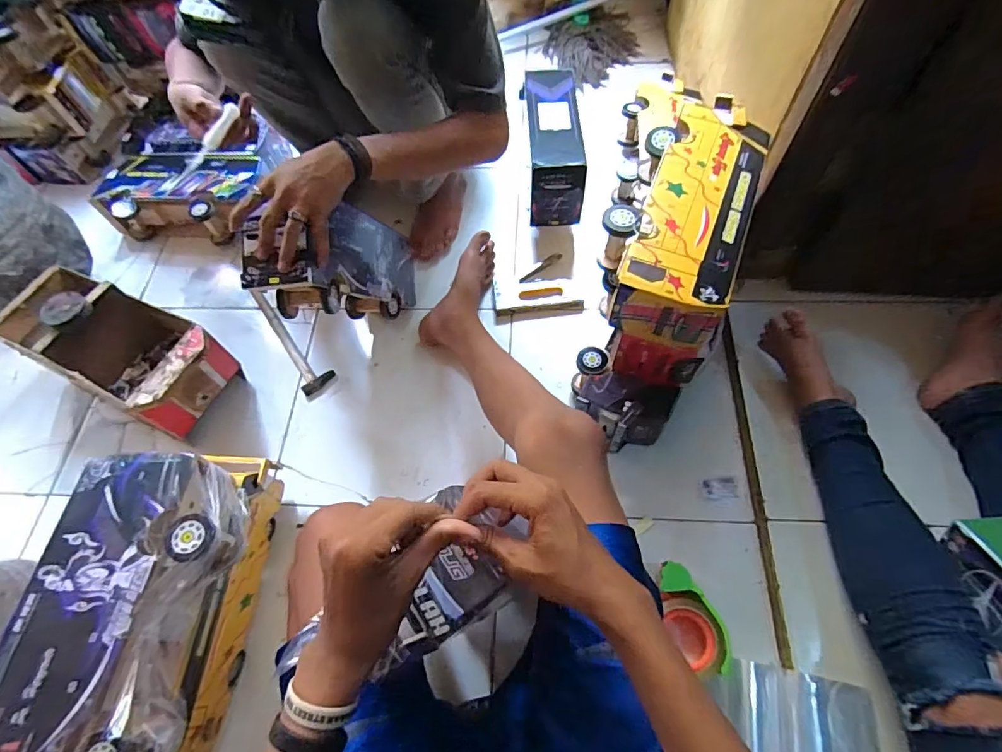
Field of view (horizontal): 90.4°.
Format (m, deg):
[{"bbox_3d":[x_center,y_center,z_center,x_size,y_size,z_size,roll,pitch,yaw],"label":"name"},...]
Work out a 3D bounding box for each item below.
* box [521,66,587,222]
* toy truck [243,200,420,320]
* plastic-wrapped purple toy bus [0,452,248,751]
[{"bbox_3d":[0.107,-0.483,1.033,0.101,0.127,0.339,-2,63,3],"label":"box"},{"bbox_3d":[-0.246,-0.176,0.821,0.103,0.375,0.172,20,104,13],"label":"toy truck"},{"bbox_3d":[-0.419,0.274,0.550,0.186,0.114,0.365,-5,63,1],"label":"plastic-wrapped purple toy bus"}]

